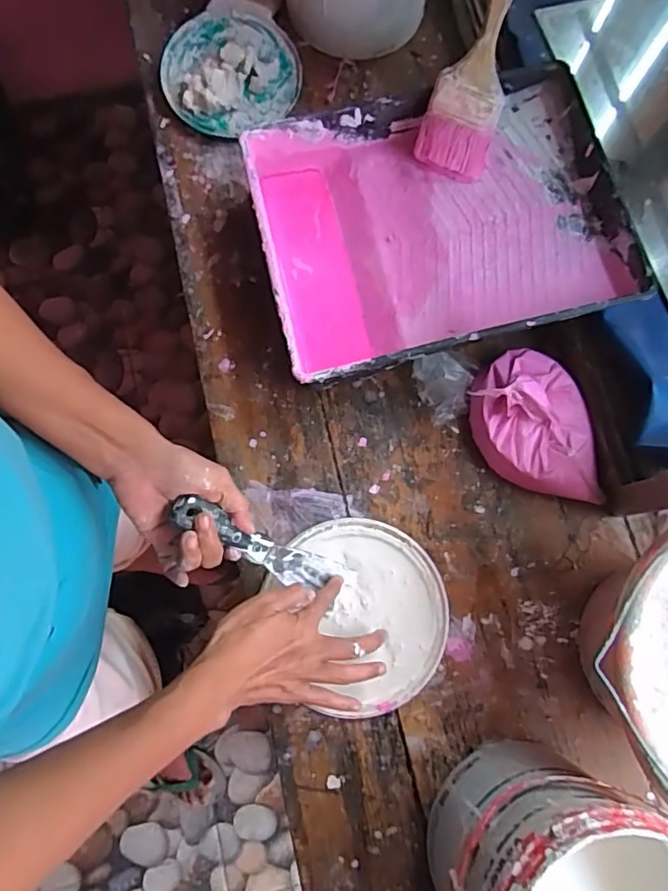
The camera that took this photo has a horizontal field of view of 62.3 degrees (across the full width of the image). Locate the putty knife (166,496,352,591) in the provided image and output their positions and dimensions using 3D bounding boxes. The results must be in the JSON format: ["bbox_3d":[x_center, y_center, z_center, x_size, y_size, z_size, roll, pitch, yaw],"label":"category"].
[{"bbox_3d":[-0.053,0.094,0.478,0.013,0.201,0.033,13,74,48],"label":"putty knife"}]

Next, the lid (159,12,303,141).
[{"bbox_3d":[-0.121,-0.439,0.644,0.159,0.041,0.146,0,78,-1],"label":"lid"}]

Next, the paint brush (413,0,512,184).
[{"bbox_3d":[0.144,-0.376,0.554,0.072,0.024,0.196,18,104,2],"label":"paint brush"}]

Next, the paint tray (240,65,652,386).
[{"bbox_3d":[0.103,-0.218,0.579,0.350,0.084,0.272,-11,78,-4],"label":"paint tray"}]

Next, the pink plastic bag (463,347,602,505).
[{"bbox_3d":[0.214,-0.016,0.558,0.170,0.054,0.121,44,80,8],"label":"pink plastic bag"}]

